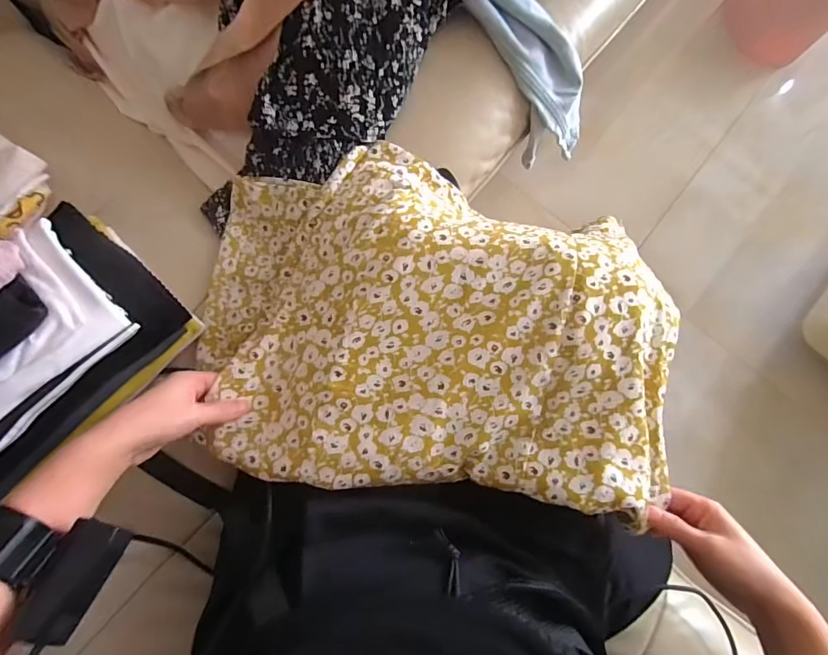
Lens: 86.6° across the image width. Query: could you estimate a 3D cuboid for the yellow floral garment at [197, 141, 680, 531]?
[{"bbox_3d":[0.017,-0.013,0.439,0.461,0.110,0.324,8,82,-2],"label":"yellow floral garment"}]

